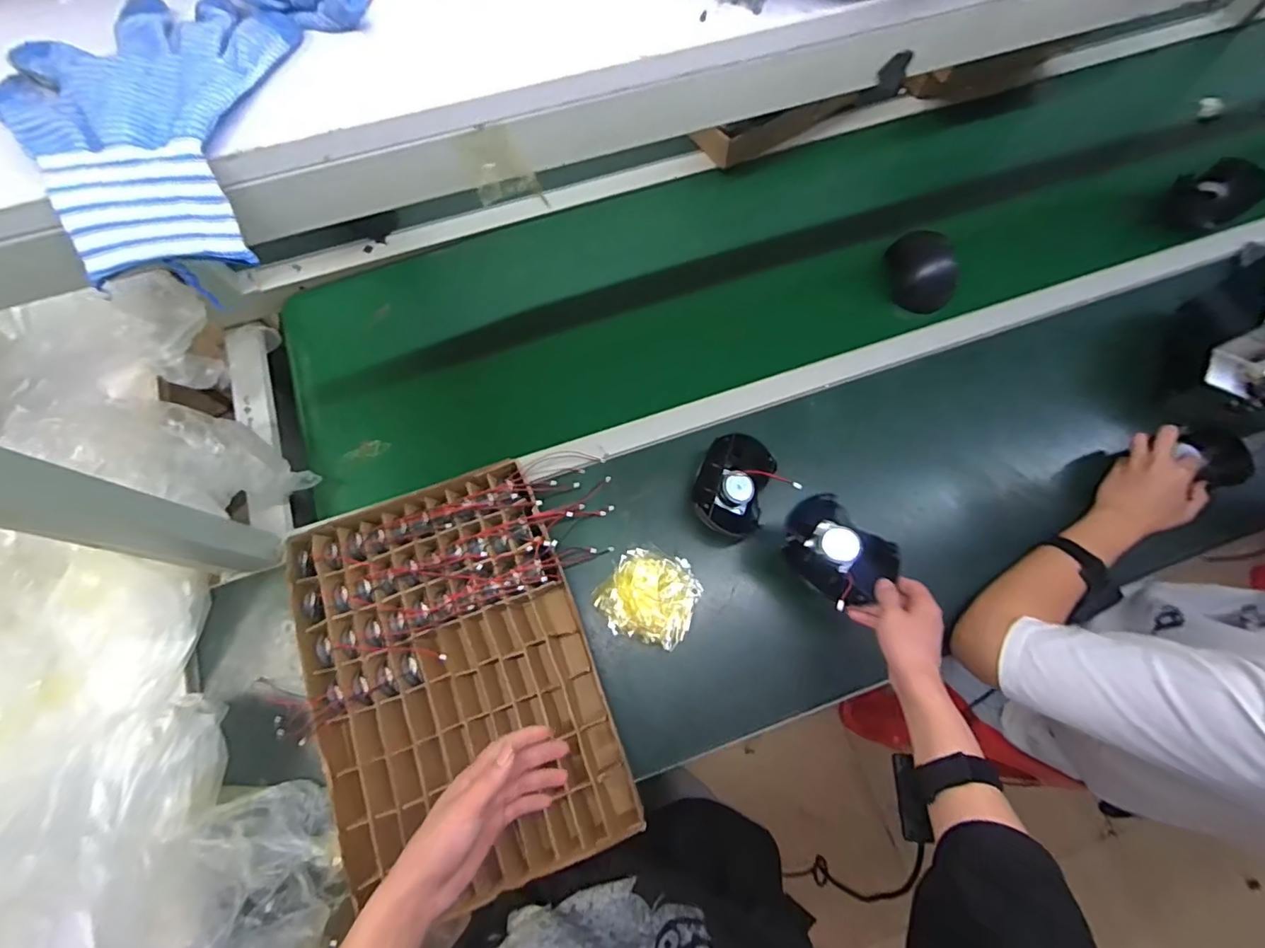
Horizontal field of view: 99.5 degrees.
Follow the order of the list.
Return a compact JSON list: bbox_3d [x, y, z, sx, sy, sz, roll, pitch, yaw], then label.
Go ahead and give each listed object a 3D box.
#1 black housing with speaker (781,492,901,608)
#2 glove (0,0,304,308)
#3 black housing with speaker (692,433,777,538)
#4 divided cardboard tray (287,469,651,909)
[{"bbox_3d":[0.232,0.087,0.618,0.121,0.053,0.098,41,76,12],"label":"black housing with speaker"},{"bbox_3d":[-0.260,-0.183,0.287,0.125,0.041,0.167,8,72,2],"label":"glove"},{"bbox_3d":[0.130,0.020,0.711,0.094,0.067,0.127,18,73,6],"label":"black housing with speaker"},{"bbox_3d":[-0.211,0.241,0.648,0.318,0.060,0.452,-19,73,-7],"label":"divided cardboard tray"}]

